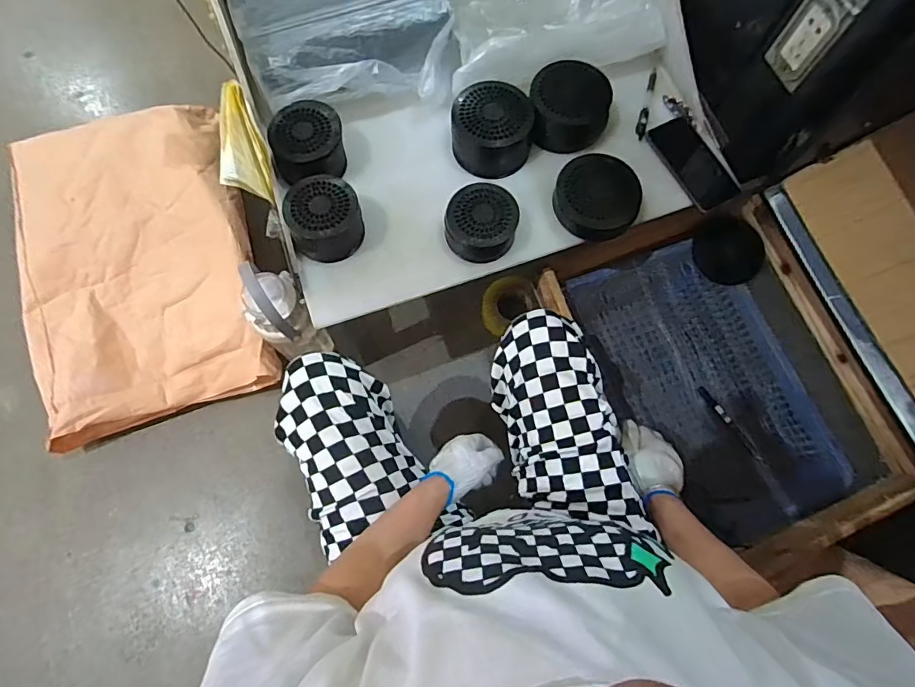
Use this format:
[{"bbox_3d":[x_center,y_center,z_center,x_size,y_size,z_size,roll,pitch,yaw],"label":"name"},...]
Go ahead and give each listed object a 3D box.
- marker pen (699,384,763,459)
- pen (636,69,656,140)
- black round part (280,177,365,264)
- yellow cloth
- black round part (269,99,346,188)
[{"bbox_3d":[0.457,0.134,0.828,0.015,0.009,0.146,-34,78,-10],"label":"marker pen"},{"bbox_3d":[0.307,-0.387,0.799,0.015,0.014,0.140,17,74,3],"label":"pen"},{"bbox_3d":[-0.188,-0.179,0.705,0.099,0.077,0.104,0,74,-1],"label":"black round part"},{"bbox_3d":[-0.291,-0.274,0.661,0.065,0.044,0.164,-13,92,-5],"label":"yellow cloth"},{"bbox_3d":[-0.222,-0.299,0.730,0.103,0.088,0.101,0,74,-1],"label":"black round part"}]

